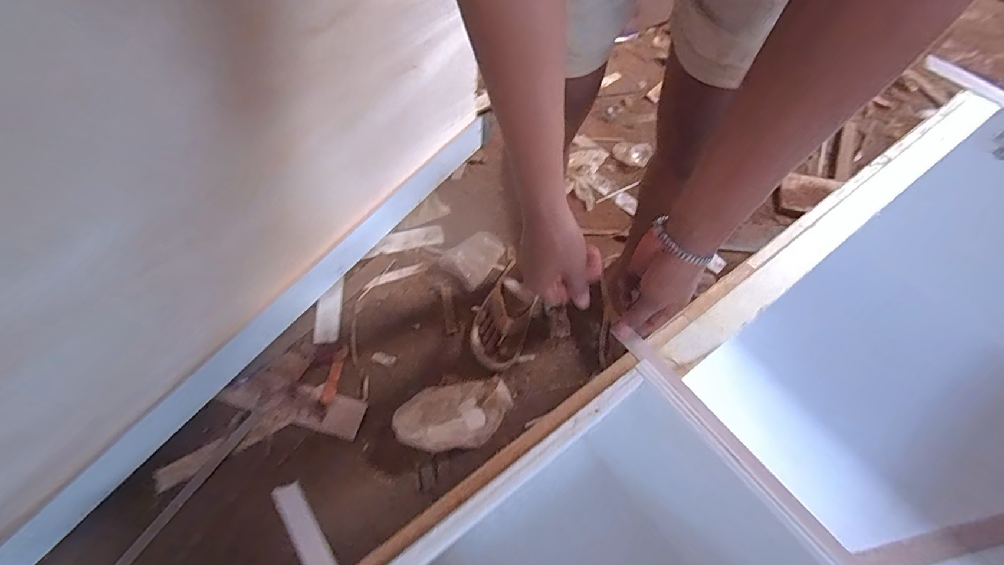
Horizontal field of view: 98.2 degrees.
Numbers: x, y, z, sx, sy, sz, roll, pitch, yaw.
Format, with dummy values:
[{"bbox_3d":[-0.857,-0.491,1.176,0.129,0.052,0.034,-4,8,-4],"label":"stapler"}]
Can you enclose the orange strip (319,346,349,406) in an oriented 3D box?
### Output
[{"bbox_3d":[-0.339,0.186,0.875,0.024,0.004,0.117,8,63,4],"label":"orange strip"}]

